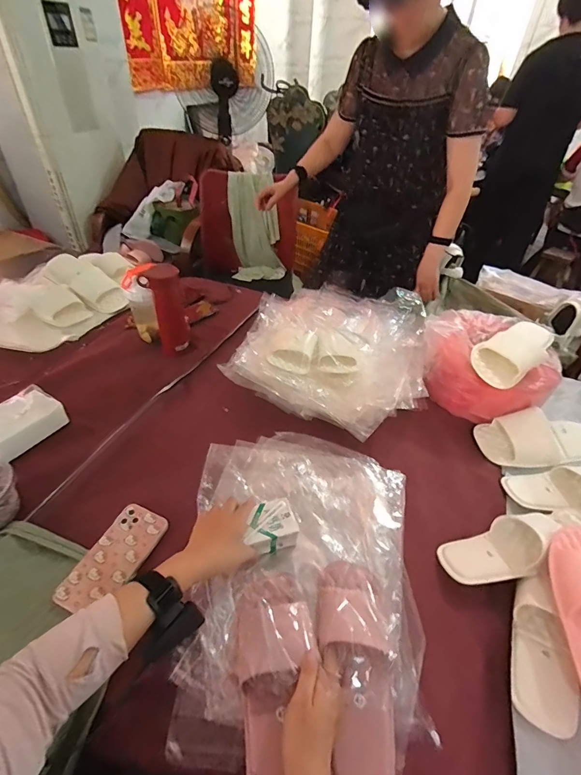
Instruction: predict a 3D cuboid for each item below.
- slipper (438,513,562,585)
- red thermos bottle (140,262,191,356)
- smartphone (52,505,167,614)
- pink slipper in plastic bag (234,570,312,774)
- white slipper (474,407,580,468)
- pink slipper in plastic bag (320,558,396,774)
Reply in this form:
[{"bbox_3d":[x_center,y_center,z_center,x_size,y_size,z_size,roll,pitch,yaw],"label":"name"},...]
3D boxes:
[{"bbox_3d":[0.331,0.248,0.580,0.192,0.055,0.091,-22,46,-7],"label":"slipper"},{"bbox_3d":[-0.287,-0.178,0.881,0.081,0.201,0.068,-7,43,-12],"label":"red thermos bottle"},{"bbox_3d":[-0.263,0.251,0.560,0.080,0.007,0.160,18,44,14],"label":"smartphone"},{"bbox_3d":[-0.022,0.344,0.445,0.096,0.061,0.231,3,50,-1],"label":"pink slipper in plastic bag"},{"bbox_3d":[0.516,0.103,0.758,0.252,0.060,0.103,0,42,-5],"label":"white slipper"},{"bbox_3d":[0.081,0.344,0.465,0.083,0.066,0.236,0,57,-4],"label":"pink slipper in plastic bag"}]

